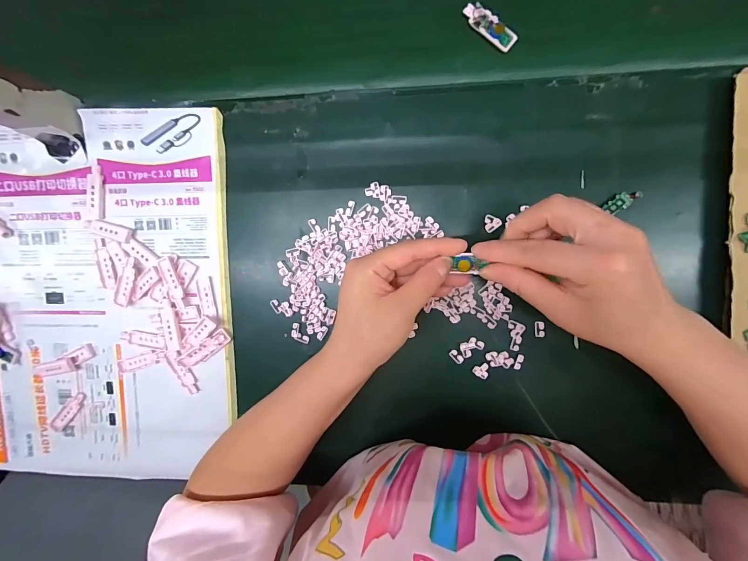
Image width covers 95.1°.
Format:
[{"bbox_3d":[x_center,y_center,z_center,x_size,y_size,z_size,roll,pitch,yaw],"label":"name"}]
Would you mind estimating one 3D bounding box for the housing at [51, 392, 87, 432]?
[{"bbox_3d":[-0.343,0.148,0.383,0.013,0.004,0.057,43,97,2],"label":"housing"}]

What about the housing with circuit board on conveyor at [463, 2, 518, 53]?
[{"bbox_3d":[0.106,-0.233,0.314,0.054,0.008,0.018,43,97,2],"label":"housing with circuit board on conveyor"}]

